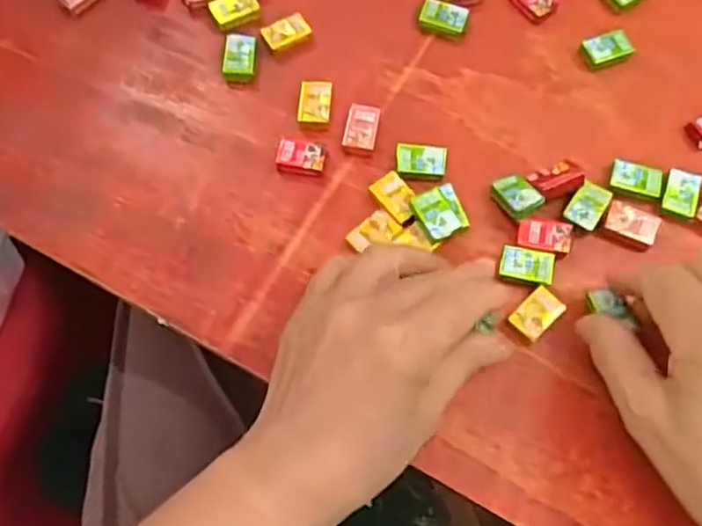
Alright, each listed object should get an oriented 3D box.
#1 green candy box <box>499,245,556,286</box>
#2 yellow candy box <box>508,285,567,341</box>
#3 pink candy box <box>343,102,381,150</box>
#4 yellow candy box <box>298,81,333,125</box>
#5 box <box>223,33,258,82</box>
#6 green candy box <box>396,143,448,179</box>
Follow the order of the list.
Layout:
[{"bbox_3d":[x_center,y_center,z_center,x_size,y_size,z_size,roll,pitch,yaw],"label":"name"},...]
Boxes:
[{"bbox_3d":[0.087,0.001,0.329,0.026,0.005,0.017,11,71,4],"label":"green candy box"},{"bbox_3d":[0.090,0.024,0.321,0.026,0.005,0.017,-43,76,-14],"label":"yellow candy box"},{"bbox_3d":[0.006,-0.073,0.354,0.017,0.006,0.027,8,71,3],"label":"pink candy box"},{"bbox_3d":[-0.019,-0.087,0.360,0.018,0.004,0.027,4,71,1],"label":"yellow candy box"},{"bbox_3d":[-0.061,-0.114,0.369,0.018,0.007,0.025,5,71,2],"label":"box"},{"bbox_3d":[0.037,-0.053,0.346,0.026,0.006,0.019,0,70,0],"label":"green candy box"}]

